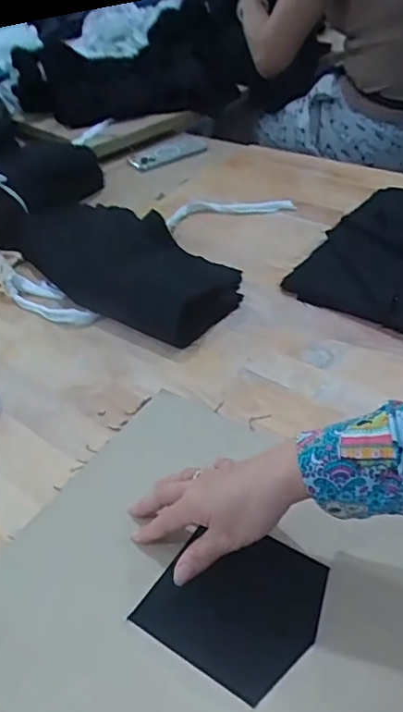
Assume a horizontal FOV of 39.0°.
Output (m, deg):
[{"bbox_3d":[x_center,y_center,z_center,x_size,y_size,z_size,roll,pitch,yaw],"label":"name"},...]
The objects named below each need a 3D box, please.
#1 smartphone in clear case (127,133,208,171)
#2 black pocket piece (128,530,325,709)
[{"bbox_3d":[-0.077,-0.438,1.225,0.179,0.014,0.075,-27,62,-23],"label":"smartphone in clear case"},{"bbox_3d":[0.027,0.183,0.432,0.118,0.004,0.114,20,47,29],"label":"black pocket piece"}]

